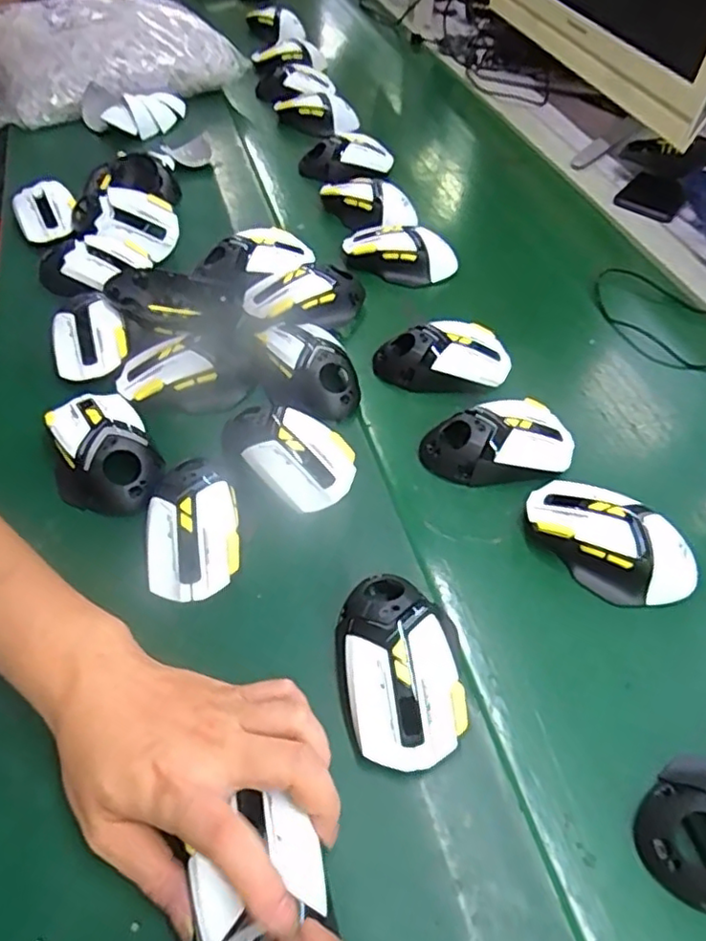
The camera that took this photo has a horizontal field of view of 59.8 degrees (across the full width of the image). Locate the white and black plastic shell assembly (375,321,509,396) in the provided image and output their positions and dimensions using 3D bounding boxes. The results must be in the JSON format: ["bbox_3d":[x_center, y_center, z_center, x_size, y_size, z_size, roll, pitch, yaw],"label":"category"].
[{"bbox_3d":[0.079,-0.103,0.551,0.116,0.038,0.059,1,51,-1],"label":"white and black plastic shell assembly"}]

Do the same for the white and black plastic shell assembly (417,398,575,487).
[{"bbox_3d":[0.115,-0.026,0.492,0.121,0.036,0.069,-8,52,-8],"label":"white and black plastic shell assembly"}]

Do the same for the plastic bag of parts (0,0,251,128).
[{"bbox_3d":[-0.359,-0.620,0.904,0.363,0.073,0.261,-17,53,-15],"label":"plastic bag of parts"}]

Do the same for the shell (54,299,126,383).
[{"bbox_3d":[-0.230,-0.111,0.537,0.062,0.018,0.073,-17,74,-5],"label":"shell"}]

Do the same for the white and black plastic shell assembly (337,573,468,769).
[{"bbox_3d":[0.025,0.115,0.367,0.068,0.041,0.115,-4,51,-5],"label":"white and black plastic shell assembly"}]

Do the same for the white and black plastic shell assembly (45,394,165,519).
[{"bbox_3d":[-0.193,-0.020,0.464,0.074,0.037,0.122,-29,57,-23],"label":"white and black plastic shell assembly"}]

